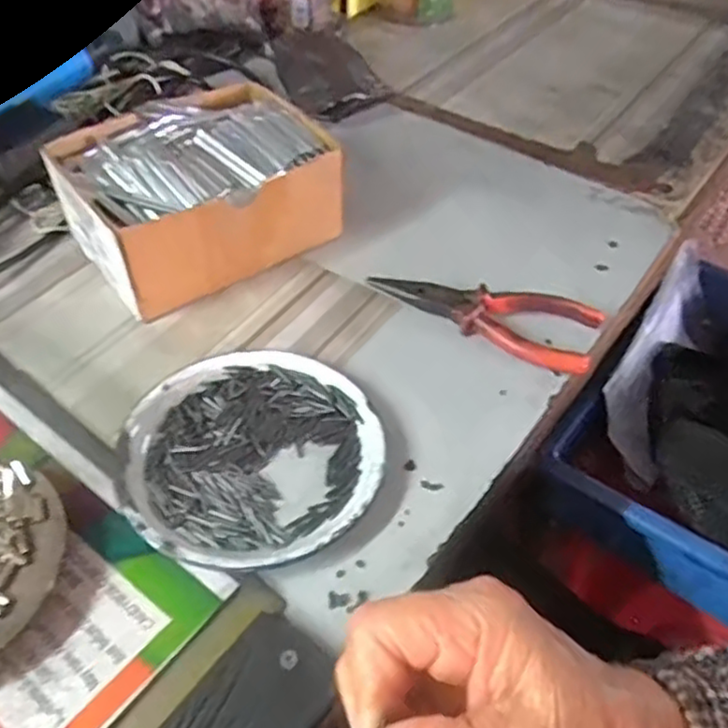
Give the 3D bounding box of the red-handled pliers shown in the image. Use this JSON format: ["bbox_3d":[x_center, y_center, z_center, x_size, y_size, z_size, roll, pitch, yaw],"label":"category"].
[{"bbox_3d":[0.078,-0.036,0.454,0.143,0.021,0.052,27,52,20],"label":"red-handled pliers"}]

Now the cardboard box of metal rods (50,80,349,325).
[{"bbox_3d":[-0.112,-0.115,0.481,0.166,0.070,0.129,-23,53,-22],"label":"cardboard box of metal rods"}]

